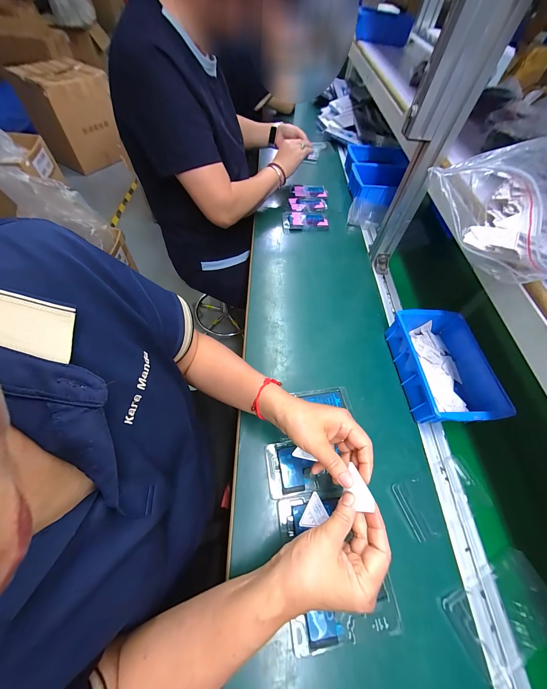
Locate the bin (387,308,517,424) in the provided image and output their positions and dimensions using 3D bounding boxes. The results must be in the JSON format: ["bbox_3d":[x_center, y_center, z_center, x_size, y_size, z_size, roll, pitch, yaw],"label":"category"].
[{"bbox_3d":[0.300,0.040,0.448,0.141,0.068,0.197,-1,58,-4],"label":"bin"}]

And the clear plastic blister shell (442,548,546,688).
[{"bbox_3d":[0.280,0.321,0.303,0.132,0.010,0.079,-21,62,-16],"label":"clear plastic blister shell"}]

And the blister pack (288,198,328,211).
[{"bbox_3d":[0.100,-0.408,0.730,0.109,0.006,0.067,0,58,-3],"label":"blister pack"}]

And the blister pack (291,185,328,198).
[{"bbox_3d":[0.108,-0.466,0.765,0.107,0.009,0.061,5,58,0],"label":"blister pack"}]

